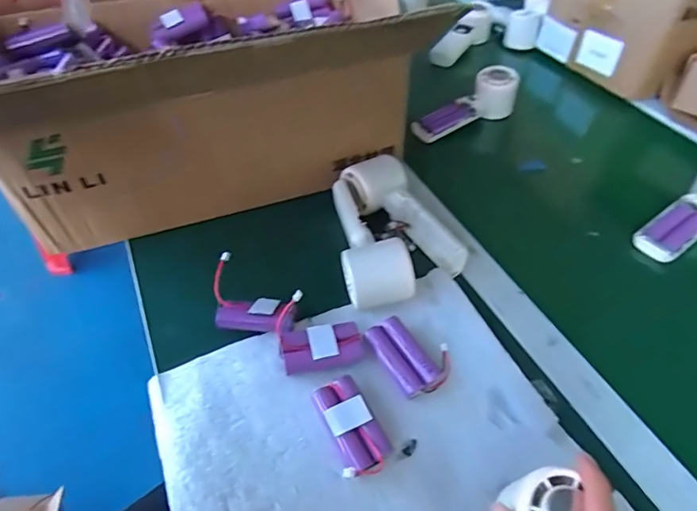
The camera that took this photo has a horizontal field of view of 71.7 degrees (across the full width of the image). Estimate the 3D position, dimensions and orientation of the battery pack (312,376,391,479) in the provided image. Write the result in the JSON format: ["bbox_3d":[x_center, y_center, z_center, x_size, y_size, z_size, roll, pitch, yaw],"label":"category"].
[{"bbox_3d":[0.002,0.124,0.355,0.033,0.018,0.071,-19,49,-19],"label":"battery pack"}]

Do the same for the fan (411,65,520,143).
[{"bbox_3d":[0.166,-0.207,0.670,0.155,0.052,0.056,-29,53,-26],"label":"fan"}]

